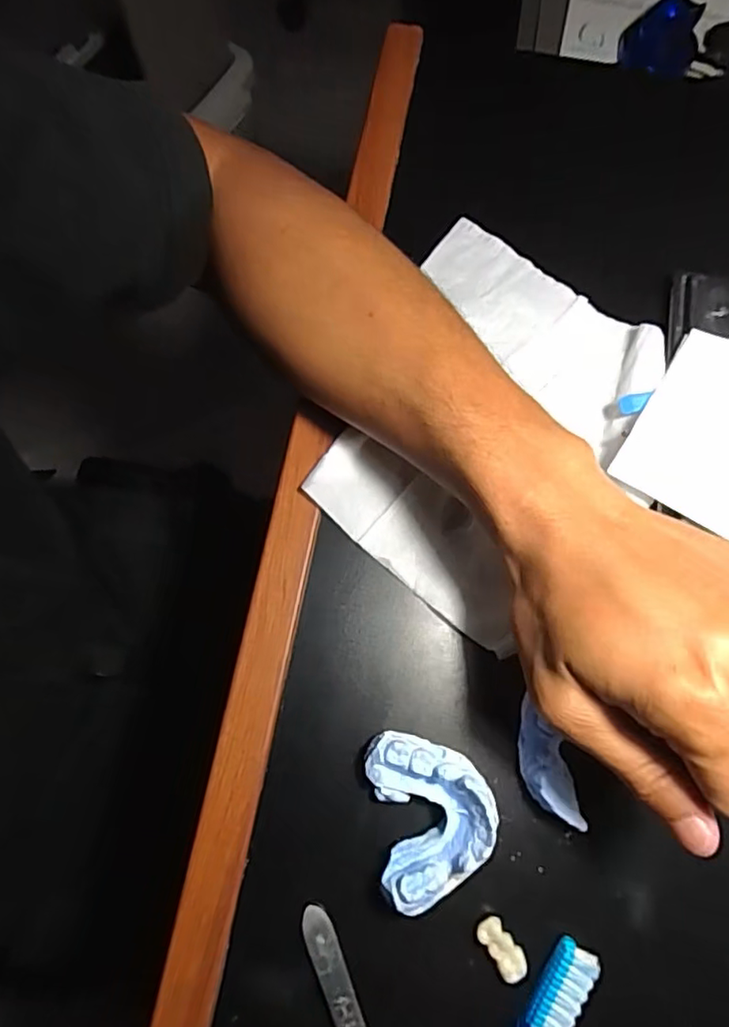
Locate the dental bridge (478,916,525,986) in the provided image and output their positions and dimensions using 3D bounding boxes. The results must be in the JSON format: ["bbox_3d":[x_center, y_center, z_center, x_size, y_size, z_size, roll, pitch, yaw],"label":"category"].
[{"bbox_3d":[0.058,0.184,0.252,0.012,0.008,0.024,-36,78,-8],"label":"dental bridge"}]

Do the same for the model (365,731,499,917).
[{"bbox_3d":[0.030,0.129,0.256,0.049,0.029,0.068,-9,75,-1],"label":"model"}]

